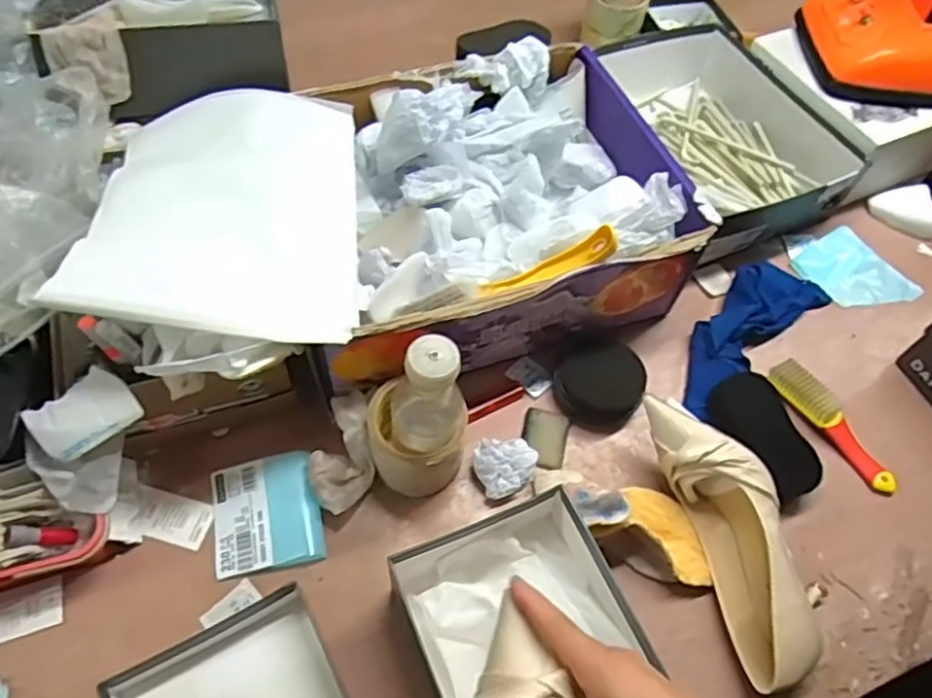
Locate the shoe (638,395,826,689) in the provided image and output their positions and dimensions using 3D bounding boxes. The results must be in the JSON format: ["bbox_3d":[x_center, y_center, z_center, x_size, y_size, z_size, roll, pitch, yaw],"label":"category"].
[{"bbox_3d":[0.237,0.159,0.596,0.069,0.076,0.244,-11,59,-11],"label":"shoe"}]

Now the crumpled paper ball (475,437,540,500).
[{"bbox_3d":[0.037,0.114,0.642,0.059,0.028,0.049,1,58,-3],"label":"crumpled paper ball"}]

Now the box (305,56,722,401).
[{"bbox_3d":[0.016,-0.150,0.717,0.370,0.160,0.319,-14,60,-12],"label":"box"}]

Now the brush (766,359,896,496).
[{"bbox_3d":[0.374,0.074,0.680,0.031,0.028,0.156,-31,65,-21],"label":"brush"}]

